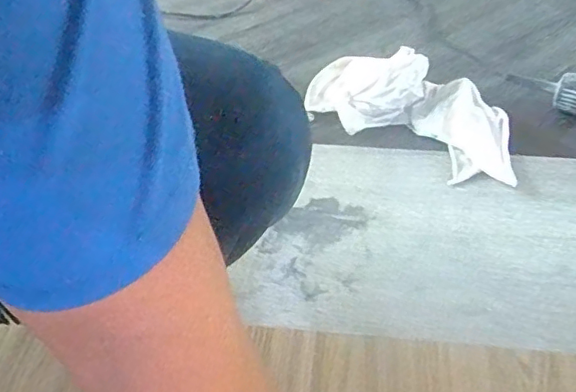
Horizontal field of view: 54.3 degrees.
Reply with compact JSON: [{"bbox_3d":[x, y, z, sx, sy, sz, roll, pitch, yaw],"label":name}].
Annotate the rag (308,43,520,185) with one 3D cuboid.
[{"bbox_3d":[0.177,-0.132,0.807,0.337,0.074,0.149,30,53,29],"label":"rag"}]

